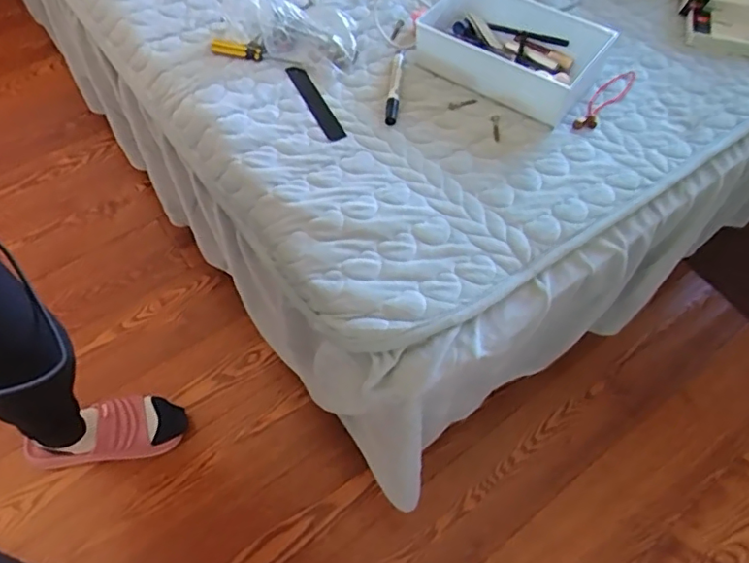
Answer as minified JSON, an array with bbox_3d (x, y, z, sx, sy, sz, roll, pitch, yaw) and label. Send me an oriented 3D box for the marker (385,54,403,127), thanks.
[{"bbox_3d":[0.026,-0.250,0.701,0.014,0.015,0.124,6,62,1],"label":"marker"}]

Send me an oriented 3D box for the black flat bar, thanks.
[{"bbox_3d":[-0.075,-0.230,0.698,0.024,0.007,0.151,-21,59,-15],"label":"black flat bar"}]

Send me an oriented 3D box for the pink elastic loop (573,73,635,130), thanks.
[{"bbox_3d":[0.301,-0.238,0.699,0.034,0.009,0.141,34,66,15],"label":"pink elastic loop"}]

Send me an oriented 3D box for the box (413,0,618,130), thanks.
[{"bbox_3d":[0.176,-0.311,0.713,0.222,0.060,0.147,33,65,14],"label":"box"}]

